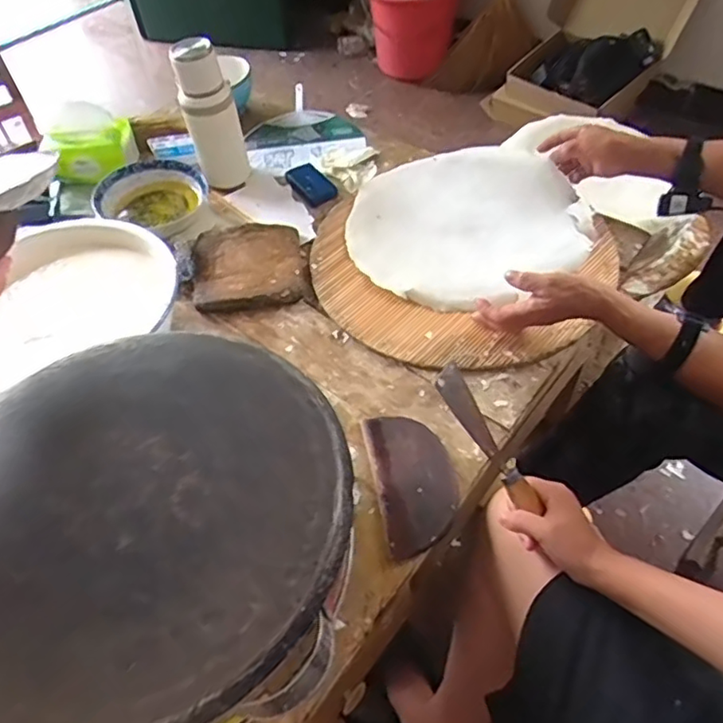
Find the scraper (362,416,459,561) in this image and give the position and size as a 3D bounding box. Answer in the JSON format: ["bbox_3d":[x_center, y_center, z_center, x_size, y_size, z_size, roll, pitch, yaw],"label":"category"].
[{"bbox_3d":[0.057,0.124,0.660,0.084,0.016,0.156,-10,52,-4],"label":"scraper"}]

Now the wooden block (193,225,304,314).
[{"bbox_3d":[-0.160,-0.139,0.879,0.153,0.023,0.154,-6,52,-1],"label":"wooden block"}]

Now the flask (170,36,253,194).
[{"bbox_3d":[-0.237,-0.388,0.967,0.076,0.204,0.063,-28,56,-18],"label":"flask"}]

